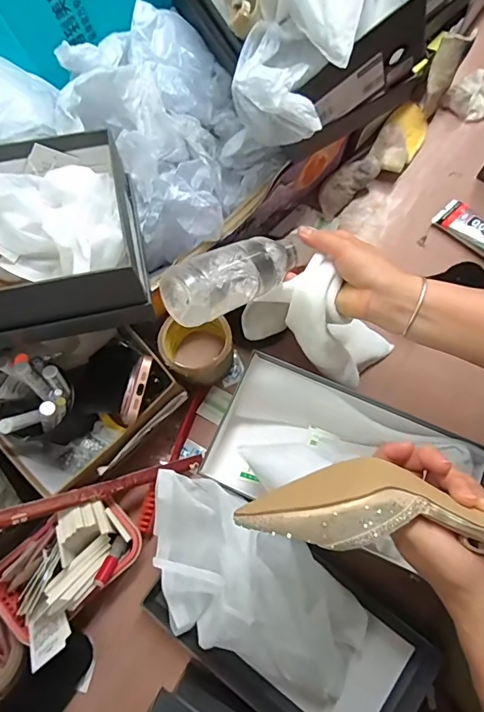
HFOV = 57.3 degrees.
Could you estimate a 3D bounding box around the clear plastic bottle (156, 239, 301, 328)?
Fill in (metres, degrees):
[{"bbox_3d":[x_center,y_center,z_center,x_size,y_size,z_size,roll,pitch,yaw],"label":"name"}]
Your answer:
[{"bbox_3d":[-0.002,-0.080,0.432,0.149,0.048,0.055,-27,75,-28],"label":"clear plastic bottle"}]

